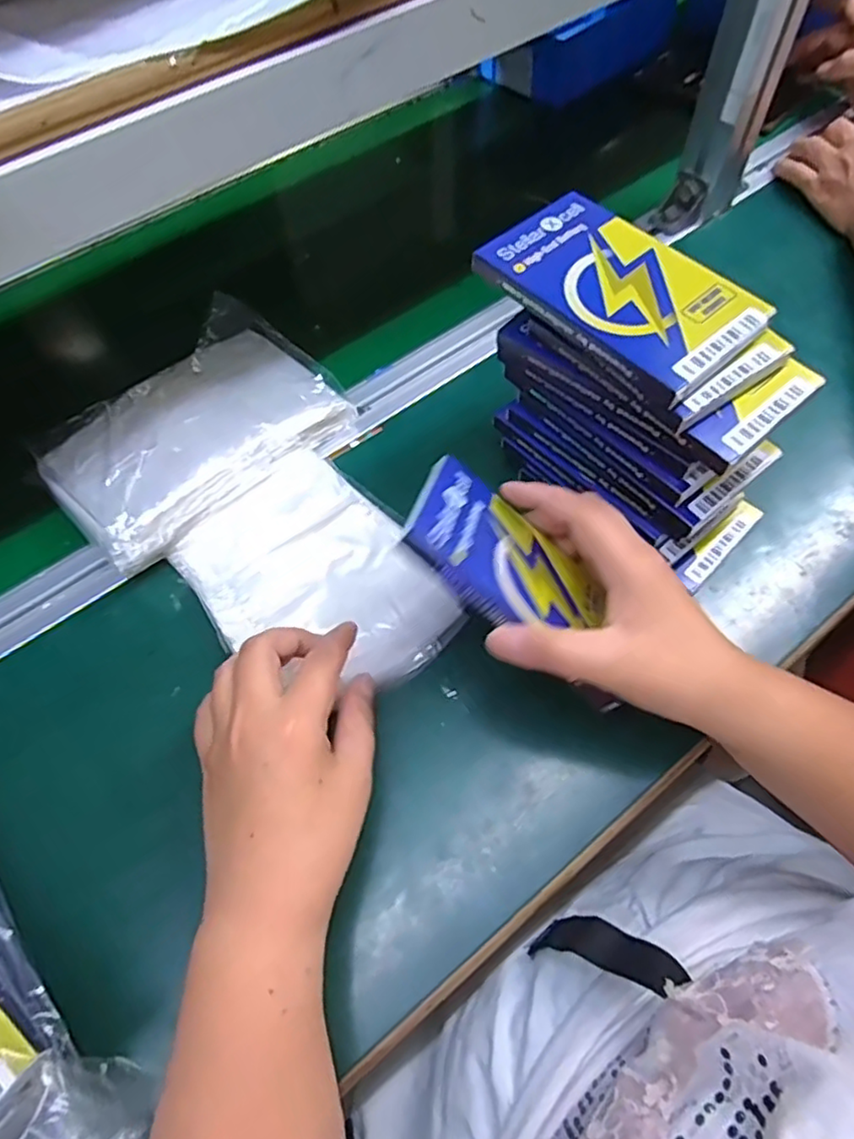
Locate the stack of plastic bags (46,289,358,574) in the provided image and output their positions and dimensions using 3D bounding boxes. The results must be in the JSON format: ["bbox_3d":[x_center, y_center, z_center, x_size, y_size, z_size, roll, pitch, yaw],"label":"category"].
[{"bbox_3d":[-0.160,-0.098,0.445,0.126,0.034,0.192,39,69,22],"label":"stack of plastic bags"}]

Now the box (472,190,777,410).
[{"bbox_3d":[0.097,-0.144,0.329,0.078,0.012,0.133,-37,64,-17],"label":"box"}]

